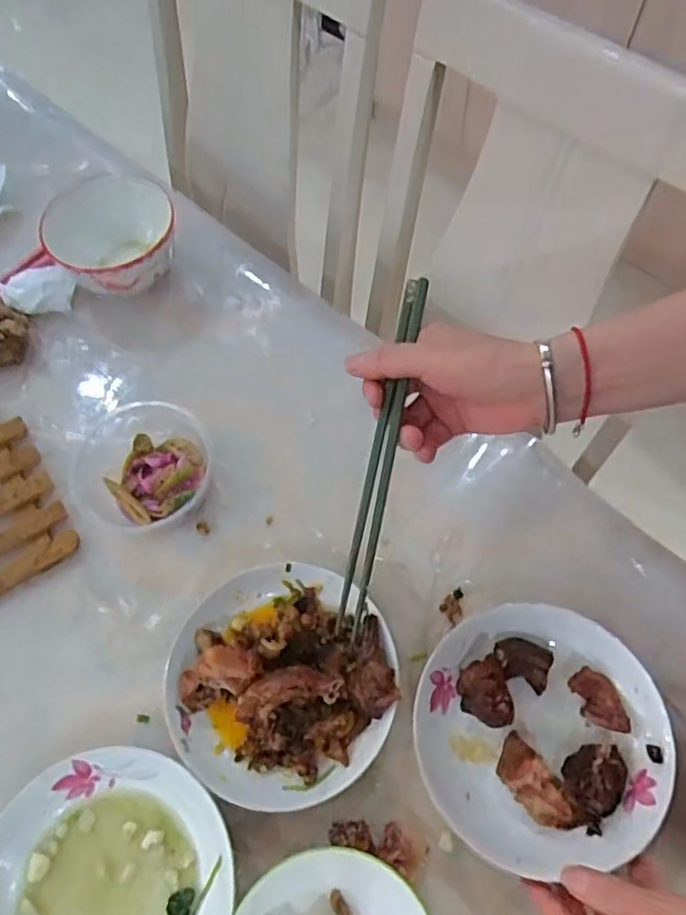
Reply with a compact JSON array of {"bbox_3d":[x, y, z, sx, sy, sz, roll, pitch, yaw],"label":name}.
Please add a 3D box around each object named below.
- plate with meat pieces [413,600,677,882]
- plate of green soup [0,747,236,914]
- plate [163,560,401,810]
[{"bbox_3d":[0.138,0.191,0.443,0.167,0.033,0.165,-1,64,1],"label":"plate with meat pieces"},{"bbox_3d":[-0.156,0.284,0.411,0.165,0.029,0.161,-1,64,1],"label":"plate of green soup"},{"bbox_3d":[-0.044,0.159,0.459,0.159,0.045,0.159,-1,64,1],"label":"plate"}]

